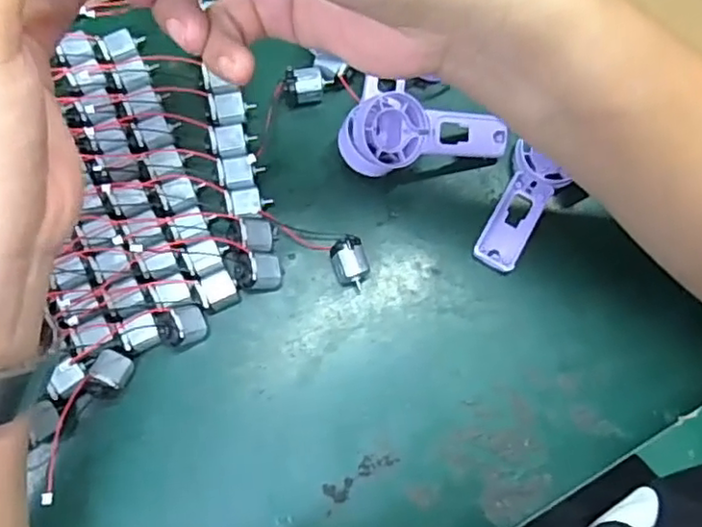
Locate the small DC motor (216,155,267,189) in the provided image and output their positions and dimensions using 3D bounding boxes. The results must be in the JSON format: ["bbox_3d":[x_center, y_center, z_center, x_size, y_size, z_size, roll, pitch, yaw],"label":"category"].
[{"bbox_3d":[-0.063,-0.052,0.364,0.026,0.013,0.019,-12,77,-3],"label":"small DC motor"}]

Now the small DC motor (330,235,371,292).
[{"bbox_3d":[-0.001,0.000,0.364,0.018,0.018,0.028,-17,77,-4],"label":"small DC motor"}]

